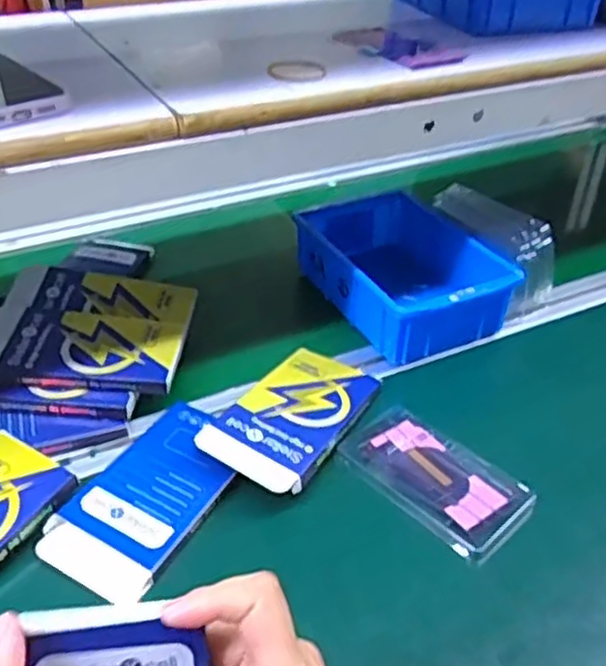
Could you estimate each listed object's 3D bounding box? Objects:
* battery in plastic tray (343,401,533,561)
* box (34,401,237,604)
[{"bbox_3d":[0.097,0.102,0.529,0.078,0.010,0.130,-26,45,-32],"label":"battery in plastic tray"},{"bbox_3d":[-0.102,0.107,0.499,0.078,0.019,0.149,18,40,22],"label":"box"}]

